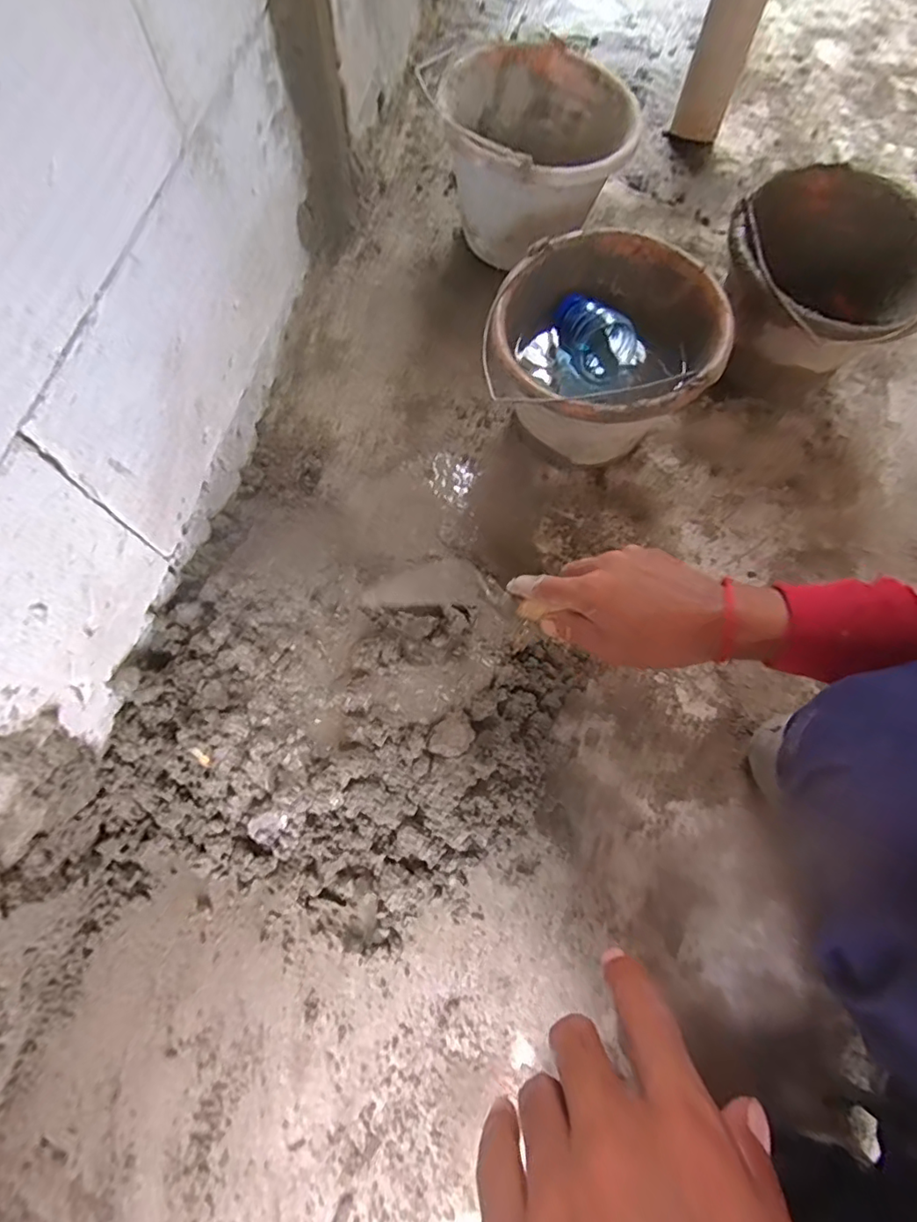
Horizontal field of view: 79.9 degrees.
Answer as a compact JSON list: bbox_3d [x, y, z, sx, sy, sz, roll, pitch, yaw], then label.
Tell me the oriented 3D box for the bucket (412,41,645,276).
[{"bbox_3d":[0.089,-0.563,0.710,0.219,0.172,0.219,17,72,5],"label":"bucket"}]

